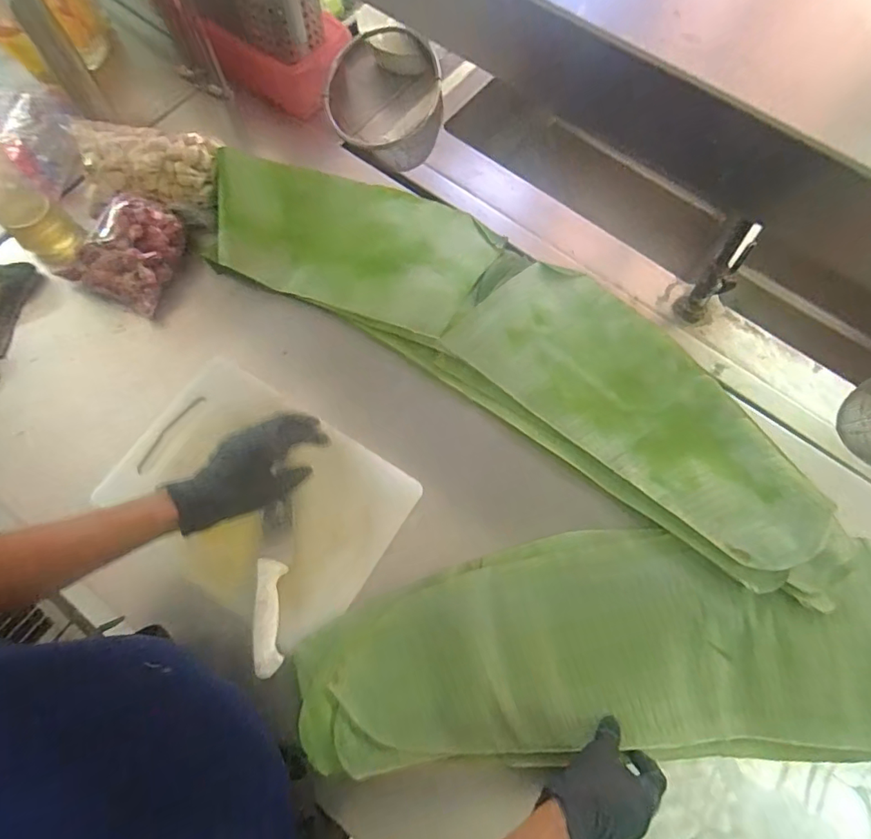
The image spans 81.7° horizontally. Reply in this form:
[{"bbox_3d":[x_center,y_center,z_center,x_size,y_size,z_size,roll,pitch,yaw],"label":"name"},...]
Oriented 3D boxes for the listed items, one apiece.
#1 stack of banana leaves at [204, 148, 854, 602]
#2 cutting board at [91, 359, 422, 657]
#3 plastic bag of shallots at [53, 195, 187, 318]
[{"bbox_3d":[0.097,-0.128,0.694,0.884,0.050,0.262,31,77,9],"label":"stack of banana leaves"},{"bbox_3d":[-0.224,0.099,0.618,0.336,0.026,0.249,31,77,9],"label":"cutting board"},{"bbox_3d":[-0.435,-0.242,0.703,0.137,0.069,0.145,22,74,7],"label":"plastic bag of shallots"}]

